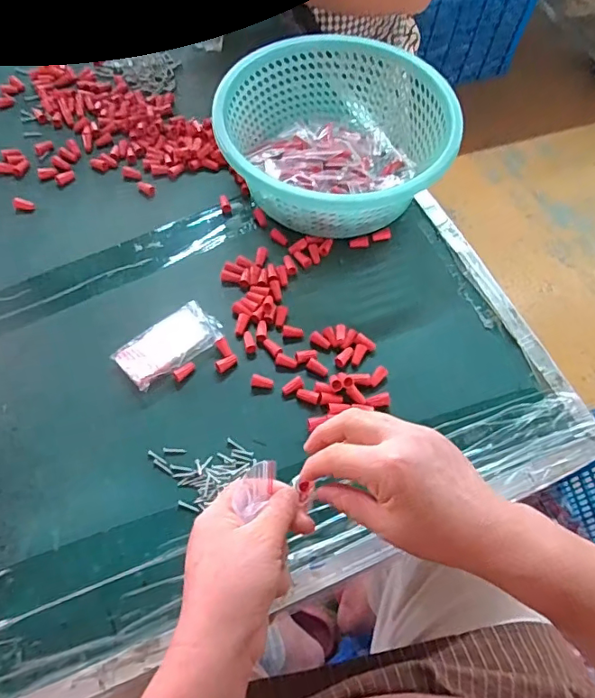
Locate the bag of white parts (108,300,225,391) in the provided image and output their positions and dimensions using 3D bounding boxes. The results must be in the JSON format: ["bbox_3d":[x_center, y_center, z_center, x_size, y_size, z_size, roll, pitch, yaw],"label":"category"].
[{"bbox_3d":[-0.133,-0.006,0.531,0.102,0.010,0.059,-35,68,-20],"label":"bag of white parts"}]

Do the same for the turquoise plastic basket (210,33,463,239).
[{"bbox_3d":[0.040,-0.250,0.621,0.267,0.107,0.237,-5,61,-6],"label":"turquoise plastic basket"}]

